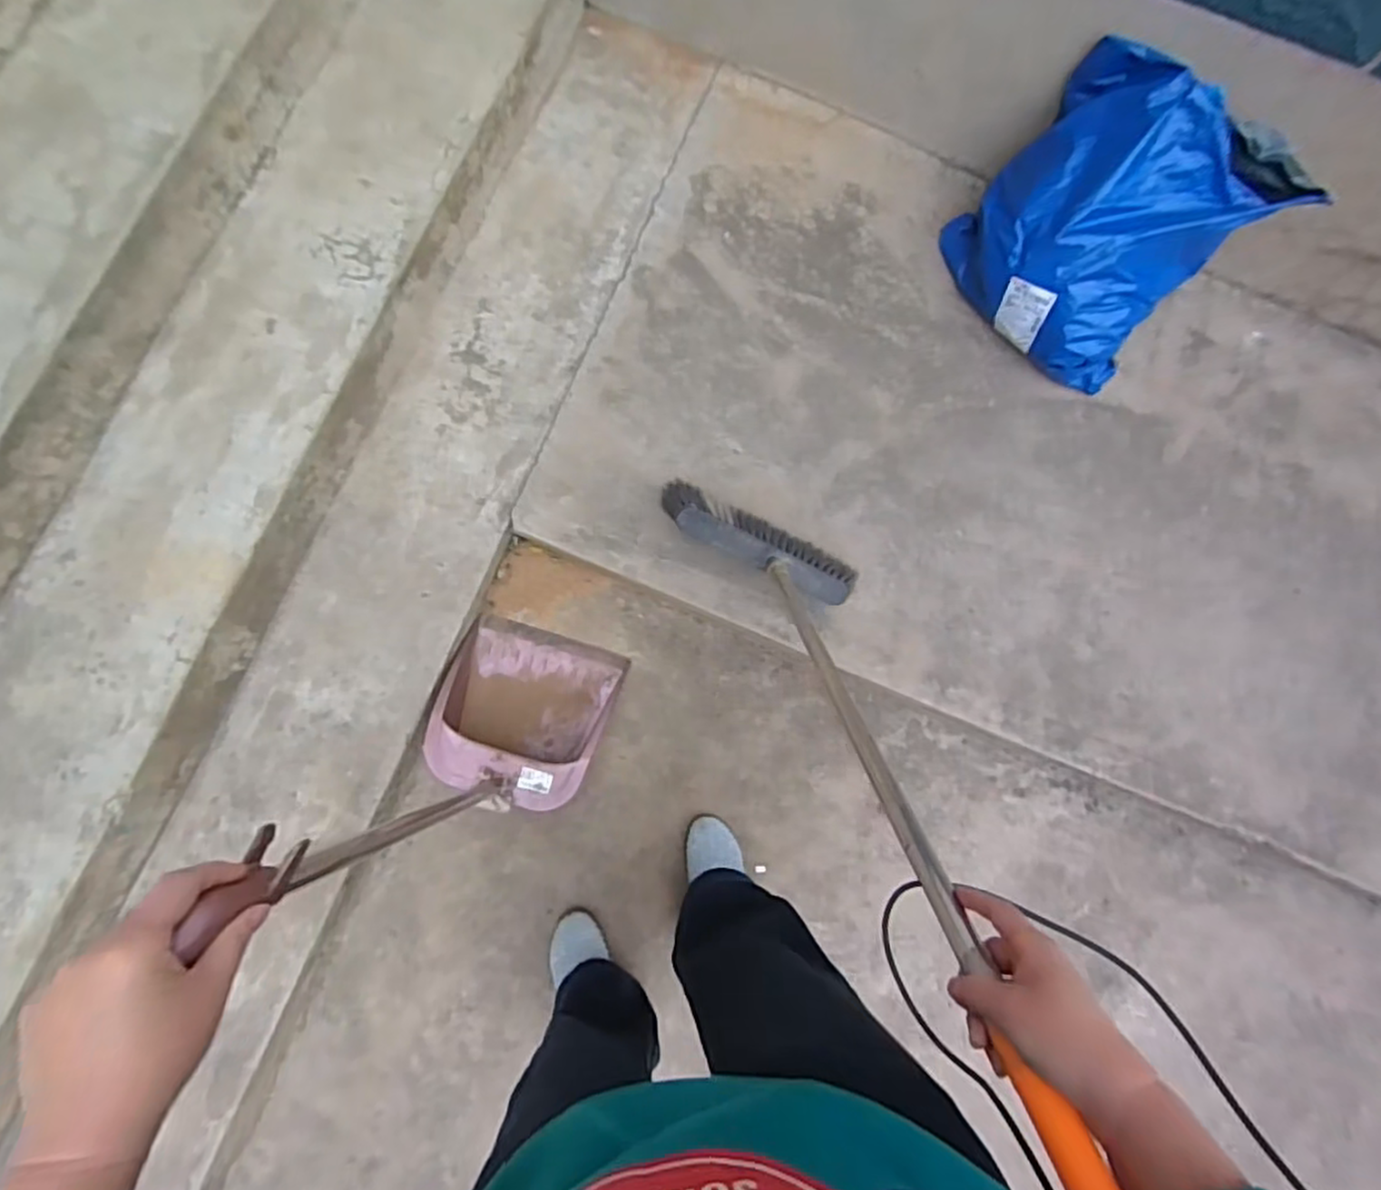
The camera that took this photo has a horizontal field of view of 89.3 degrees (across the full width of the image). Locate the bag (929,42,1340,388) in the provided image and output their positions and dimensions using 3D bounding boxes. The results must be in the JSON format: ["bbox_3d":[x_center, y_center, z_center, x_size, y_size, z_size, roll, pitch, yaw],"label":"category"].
[{"bbox_3d":[0.663,-0.595,1.113,0.377,0.327,0.344,43,79,3],"label":"bag"}]

